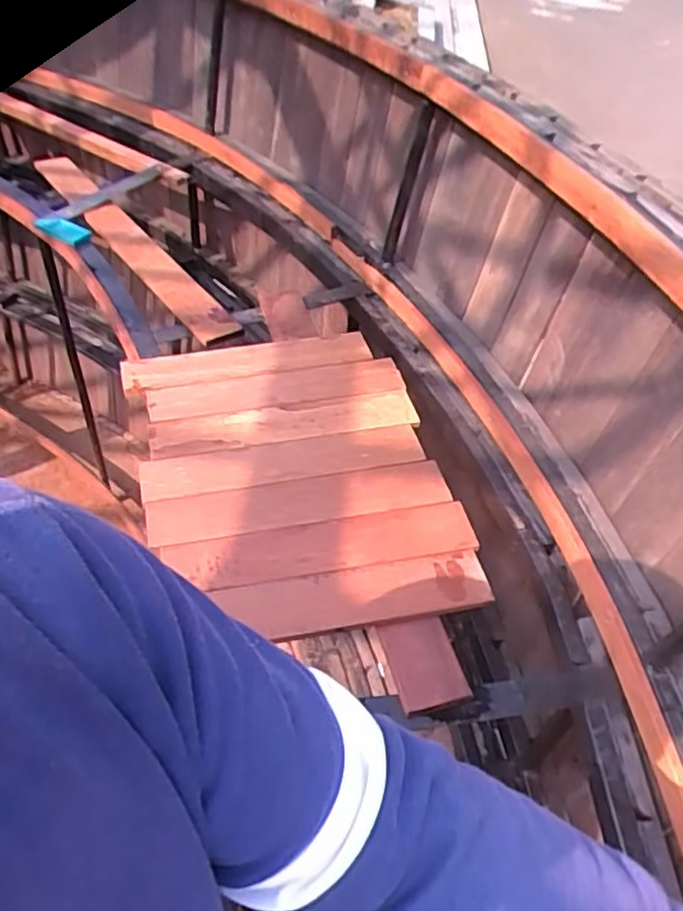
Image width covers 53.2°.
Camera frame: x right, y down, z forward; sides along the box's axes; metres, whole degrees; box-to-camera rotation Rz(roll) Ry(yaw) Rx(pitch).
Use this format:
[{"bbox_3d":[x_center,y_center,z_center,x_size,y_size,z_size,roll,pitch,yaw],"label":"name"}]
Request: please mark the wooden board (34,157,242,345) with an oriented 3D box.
[{"bbox_3d":[-0.367,-0.372,1.164,0.068,0.026,0.664,-26,54,-27],"label":"wooden board"}]

